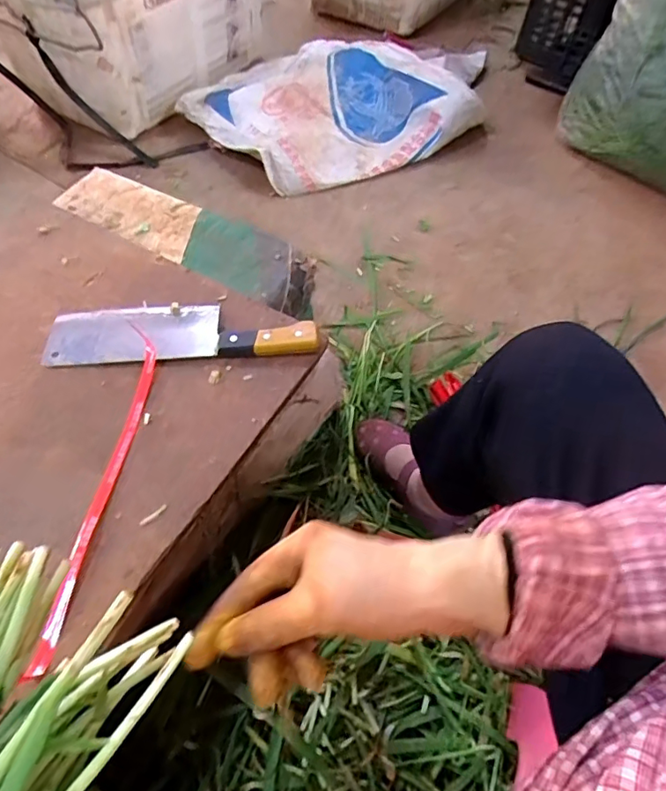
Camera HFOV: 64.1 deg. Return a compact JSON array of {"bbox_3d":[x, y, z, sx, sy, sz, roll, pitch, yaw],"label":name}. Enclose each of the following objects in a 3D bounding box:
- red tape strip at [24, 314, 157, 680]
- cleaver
[{"bbox_3d":[-0.194,0.063,0.452,0.027,0.018,0.312,4,57,2],"label":"red tape strip"},{"bbox_3d":[-0.152,-0.066,0.536,0.265,0.022,0.070,-1,57,-1],"label":"cleaver"}]

